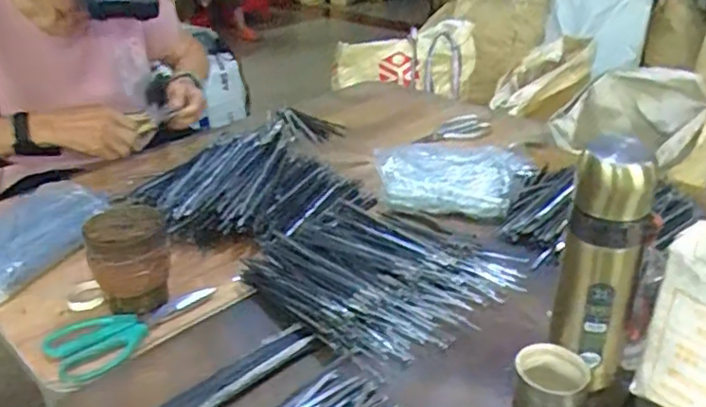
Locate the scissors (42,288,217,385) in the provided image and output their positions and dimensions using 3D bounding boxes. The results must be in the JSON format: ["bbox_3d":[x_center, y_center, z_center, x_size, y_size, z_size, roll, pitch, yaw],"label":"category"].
[{"bbox_3d":[-0.238,0.131,0.683,0.182,0.015,0.081,-25,36,-37],"label":"scissors"}]

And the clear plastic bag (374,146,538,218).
[{"bbox_3d":[0.153,-0.039,0.926,0.234,0.048,0.188,0,28,1],"label":"clear plastic bag"}]

